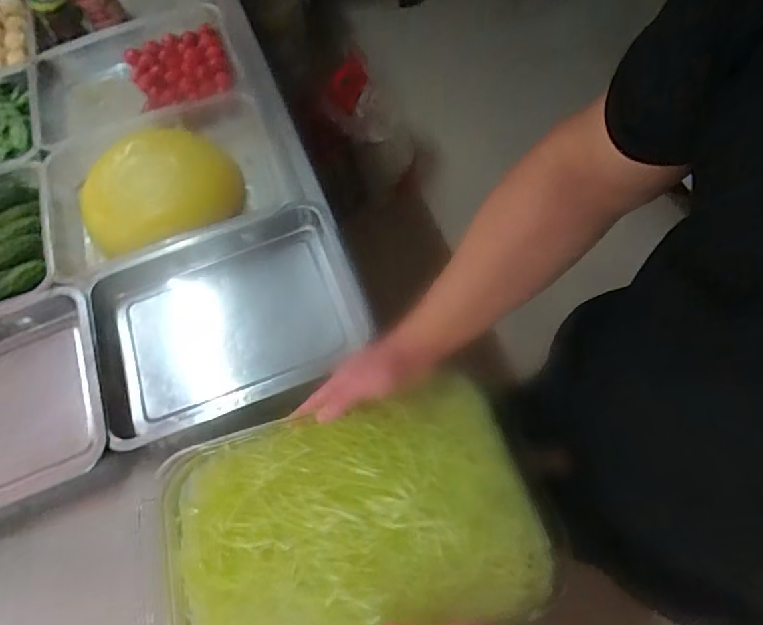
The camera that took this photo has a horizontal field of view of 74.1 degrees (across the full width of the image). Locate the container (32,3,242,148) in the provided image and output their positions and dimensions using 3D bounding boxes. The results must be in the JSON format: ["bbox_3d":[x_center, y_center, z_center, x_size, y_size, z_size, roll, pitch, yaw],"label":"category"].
[{"bbox_3d":[-0.439,-0.419,0.927,0.355,0.077,0.274,-18,64,-5],"label":"container"}]

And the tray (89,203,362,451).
[{"bbox_3d":[-0.210,0.017,0.694,0.352,0.074,0.266,-24,65,-8],"label":"tray"}]

